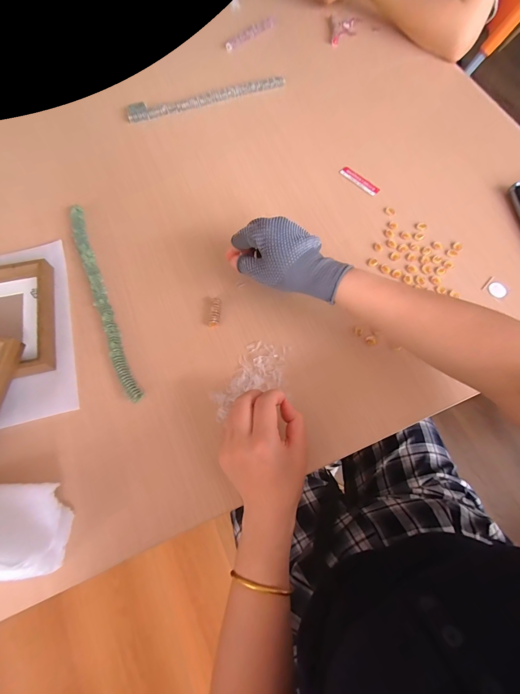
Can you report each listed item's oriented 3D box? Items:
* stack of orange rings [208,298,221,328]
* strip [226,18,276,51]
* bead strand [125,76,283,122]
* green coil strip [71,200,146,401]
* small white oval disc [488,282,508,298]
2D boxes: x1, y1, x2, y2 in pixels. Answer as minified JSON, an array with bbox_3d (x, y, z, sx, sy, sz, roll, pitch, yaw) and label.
[{"bbox_3d":[-0.058,-0.047,0.409,0.012,0.014,0.043,8,69,1],"label":"stack of orange rings"},{"bbox_3d":[-0.016,-0.633,0.630,0.023,0.008,0.137,43,74,13],"label":"strip"},{"bbox_3d":[-0.092,-0.445,0.558,0.287,0.013,0.028,-21,72,-10],"label":"bead strand"},{"bbox_3d":[-0.206,-0.066,0.406,0.019,0.019,0.296,-22,72,-10],"label":"green coil strip"},{"bbox_3d":[0.337,-0.081,0.444,0.021,0.007,0.024,-36,75,-14],"label":"small white oval disc"}]

